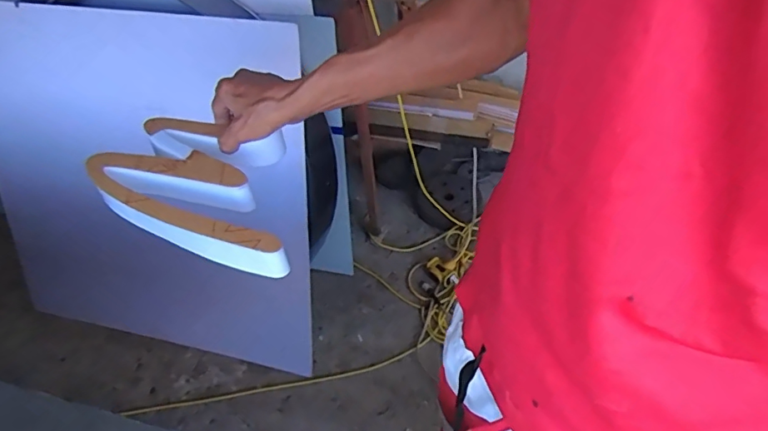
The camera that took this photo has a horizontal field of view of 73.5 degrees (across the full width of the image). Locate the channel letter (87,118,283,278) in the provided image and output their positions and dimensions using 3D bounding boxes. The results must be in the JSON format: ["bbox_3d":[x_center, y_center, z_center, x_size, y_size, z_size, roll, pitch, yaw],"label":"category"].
[{"bbox_3d":[-0.194,-0.032,0.568,0.249,0.052,0.147,13,51,17],"label":"channel letter"}]

